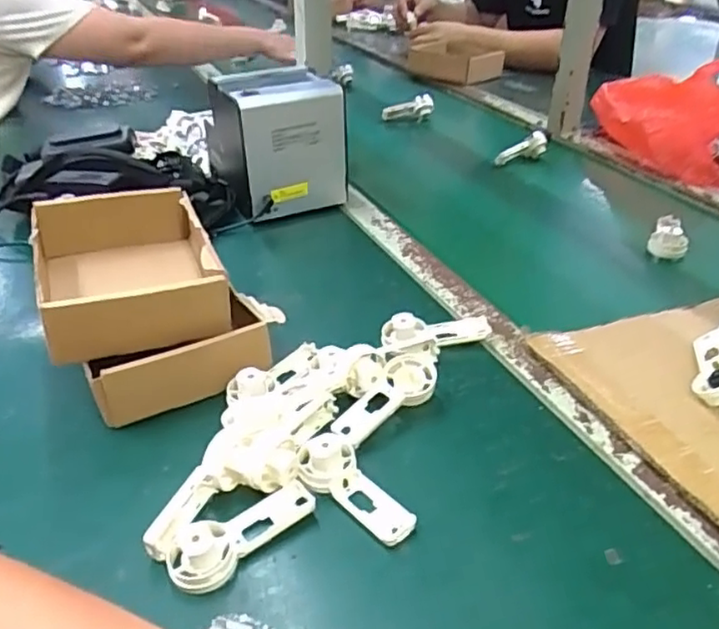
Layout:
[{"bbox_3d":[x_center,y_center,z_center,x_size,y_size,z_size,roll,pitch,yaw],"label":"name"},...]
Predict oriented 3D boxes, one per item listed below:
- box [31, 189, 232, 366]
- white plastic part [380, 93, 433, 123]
[{"bbox_3d":[-0.192,-0.039,0.534,0.127,0.067,0.180,-13,36,-21],"label":"box"},{"bbox_3d":[0.089,-0.376,1.191,0.096,0.041,0.023,-12,32,6],"label":"white plastic part"}]

